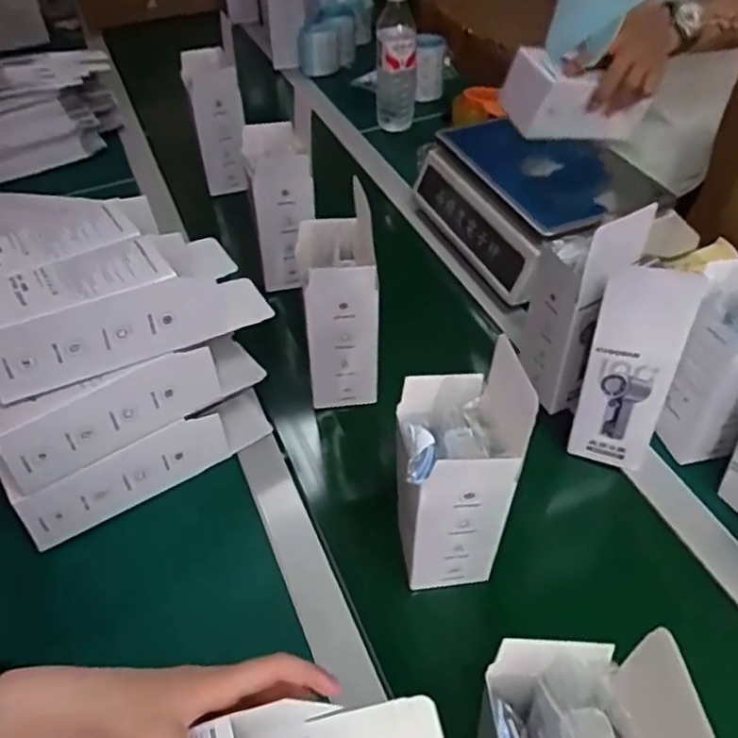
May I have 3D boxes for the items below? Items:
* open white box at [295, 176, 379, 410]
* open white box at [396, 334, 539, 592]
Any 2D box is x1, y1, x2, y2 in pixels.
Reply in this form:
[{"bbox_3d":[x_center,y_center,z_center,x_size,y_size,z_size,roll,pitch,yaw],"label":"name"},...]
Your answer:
[{"bbox_3d":[-0.030,-0.065,0.677,0.074,0.215,0.078,-5,47,-1],"label":"open white box"},{"bbox_3d":[0.067,0.086,0.529,0.090,0.211,0.087,-5,47,-1],"label":"open white box"}]

